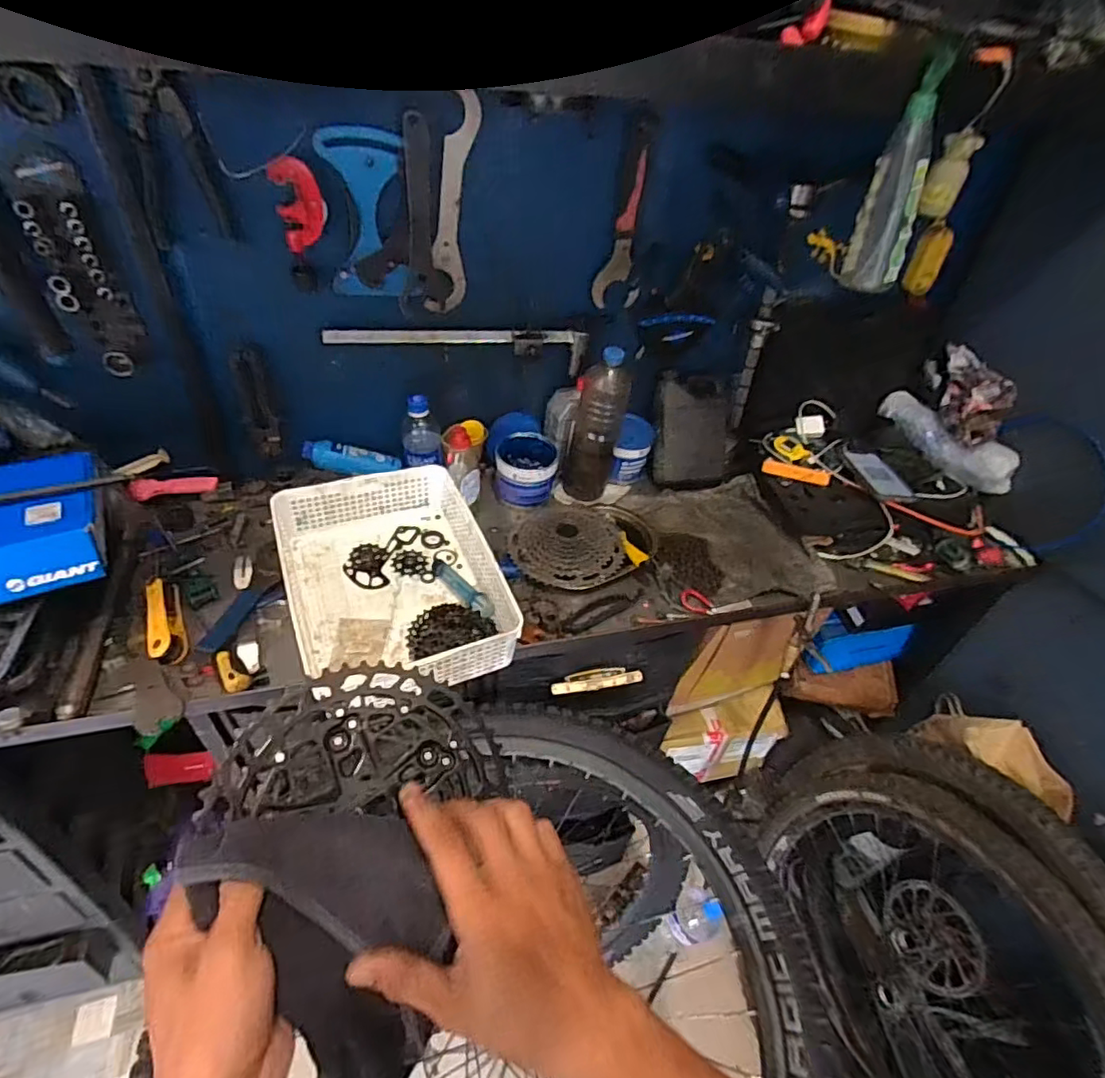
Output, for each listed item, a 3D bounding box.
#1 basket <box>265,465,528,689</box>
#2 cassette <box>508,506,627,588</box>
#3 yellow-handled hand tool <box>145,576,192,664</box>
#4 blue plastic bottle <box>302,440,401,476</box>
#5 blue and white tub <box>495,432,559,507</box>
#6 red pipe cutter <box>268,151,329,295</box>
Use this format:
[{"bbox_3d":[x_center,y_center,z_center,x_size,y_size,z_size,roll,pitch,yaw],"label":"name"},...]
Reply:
[{"bbox_3d":[-0.215,0.053,0.787,0.252,0.086,0.325,-14,47,-21],"label":"basket"},{"bbox_3d":[0.022,0.001,0.923,0.177,0.040,0.178,2,43,-5],"label":"cassette"},{"bbox_3d":[-0.495,0.103,0.765,0.040,0.024,0.130,-16,48,-23],"label":"yellow-handled hand tool"},{"bbox_3d":[-0.326,-0.128,0.974,0.149,0.037,0.038,6,41,-24],"label":"blue plastic bottle"},{"bbox_3d":[-0.043,-0.118,1.002,0.099,0.082,0.104,4,43,-3],"label":"blue and white tub"},{"bbox_3d":[-0.310,-0.389,0.749,0.055,0.152,0.023,-8,45,-15],"label":"red pipe cutter"}]

